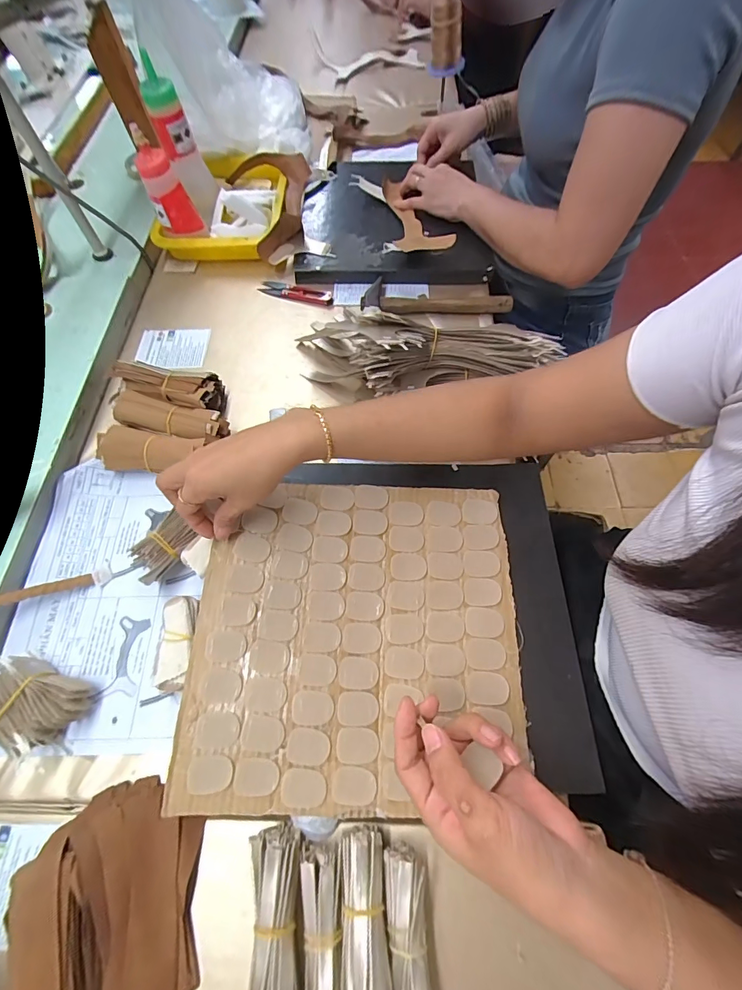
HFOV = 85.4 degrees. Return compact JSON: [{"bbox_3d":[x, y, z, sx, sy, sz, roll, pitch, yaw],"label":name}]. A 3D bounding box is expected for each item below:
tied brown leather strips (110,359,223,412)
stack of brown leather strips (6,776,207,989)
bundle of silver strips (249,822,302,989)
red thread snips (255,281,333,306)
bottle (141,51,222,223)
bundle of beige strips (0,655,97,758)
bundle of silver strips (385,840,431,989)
[{"bbox_3d":[-0.254,-0.131,0.506,0.137,0.044,0.057,10,64,6],"label":"tied brown leather strips"},{"bbox_3d":[-0.188,0.303,0.293,0.124,0.037,0.148,-26,66,-11],"label":"stack of brown leather strips"},{"bbox_3d":[-0.068,0.316,0.286,0.036,0.027,0.124,-6,63,-1],"label":"bundle of silver strips"},{"bbox_3d":[-0.116,-0.311,0.619,0.114,0.010,0.026,11,64,7],"label":"red thread snips"},{"bbox_3d":[-0.278,-0.507,0.587,0.055,0.154,0.039,7,64,5],"label":"bottle"},{"bbox_3d":[-0.301,0.184,0.354,0.095,0.037,0.063,15,65,9],"label":"bundle of beige strips"},{"bbox_3d":[0.028,0.325,0.275,0.029,0.028,0.125,-4,63,-1],"label":"bundle of silver strips"}]

